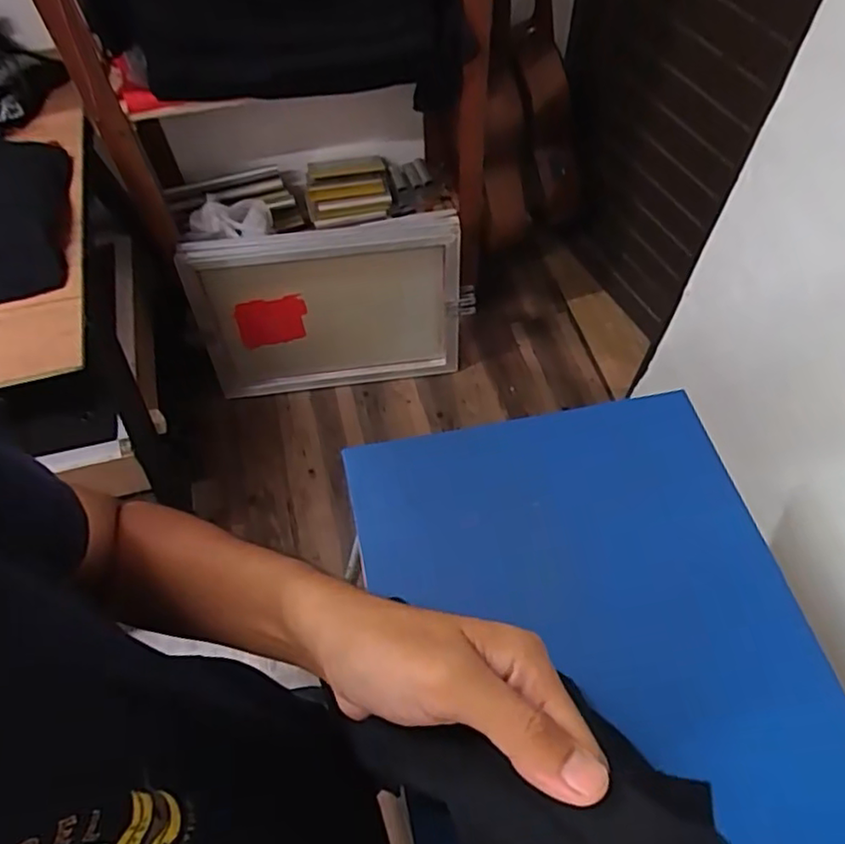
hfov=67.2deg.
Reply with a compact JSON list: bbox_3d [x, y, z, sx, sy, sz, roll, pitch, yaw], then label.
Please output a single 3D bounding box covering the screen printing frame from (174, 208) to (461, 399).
[{"bbox_3d":[-0.246,-0.286,1.681,0.683,0.493,0.074,-6,50,-1],"label":"screen printing frame"}]

